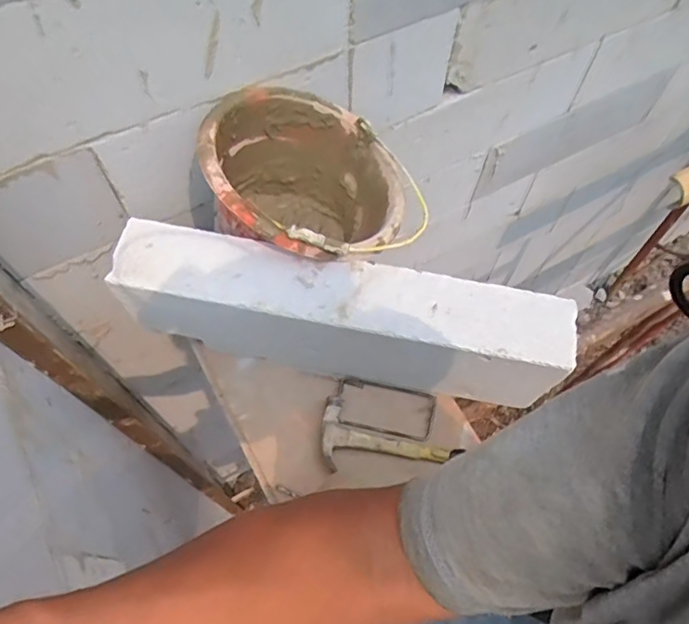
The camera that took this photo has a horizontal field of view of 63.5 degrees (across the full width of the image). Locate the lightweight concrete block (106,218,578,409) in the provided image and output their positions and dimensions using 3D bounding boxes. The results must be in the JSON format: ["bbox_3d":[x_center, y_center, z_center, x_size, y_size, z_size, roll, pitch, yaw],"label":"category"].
[{"bbox_3d":[-0.004,0.014,0.778,0.585,0.197,0.097,10,64,4],"label":"lightweight concrete block"}]

